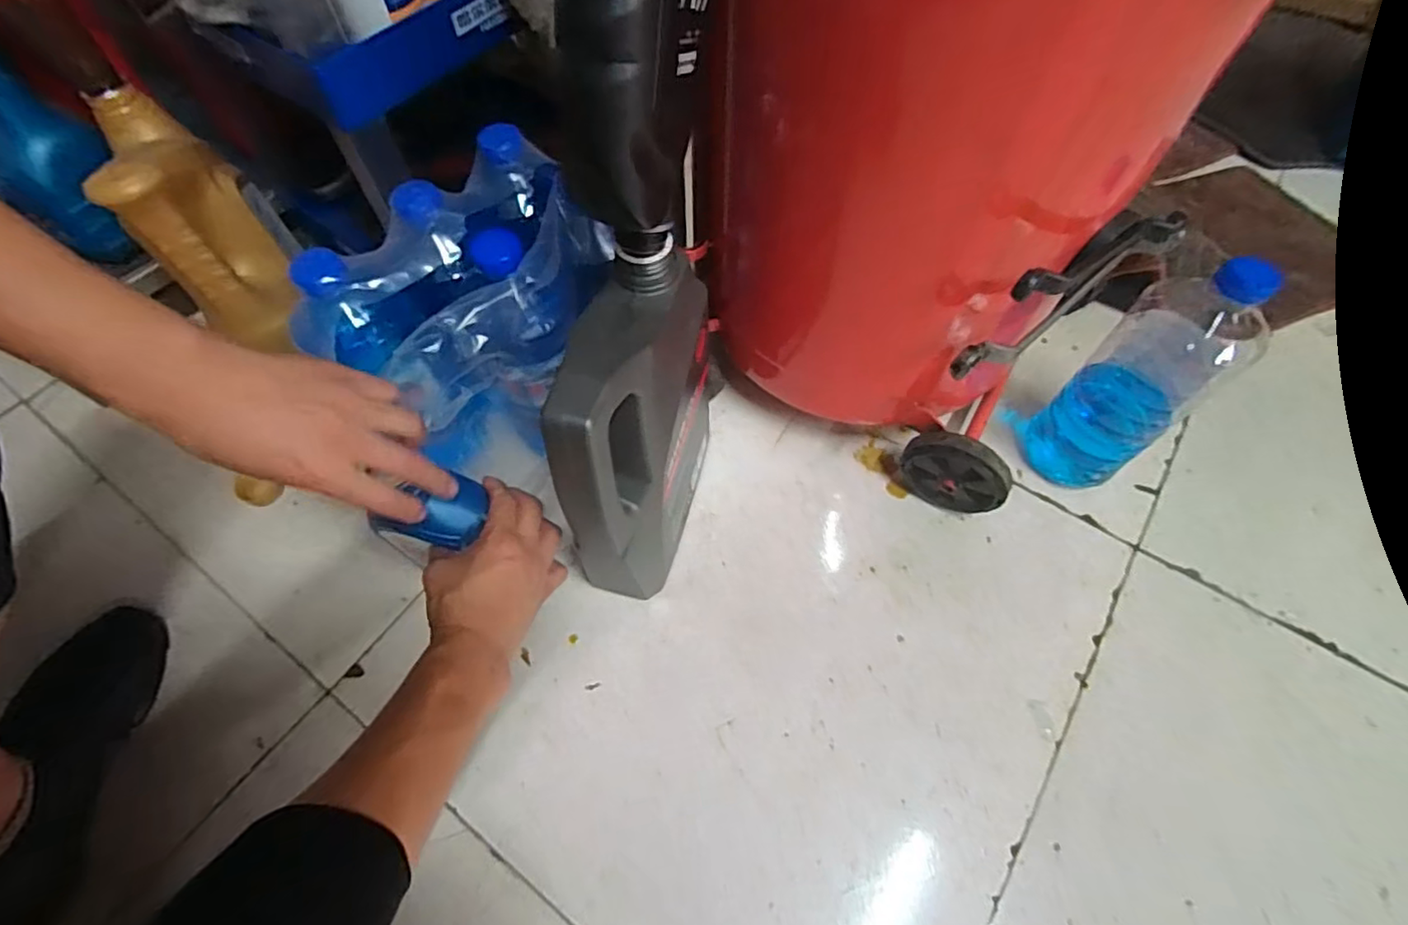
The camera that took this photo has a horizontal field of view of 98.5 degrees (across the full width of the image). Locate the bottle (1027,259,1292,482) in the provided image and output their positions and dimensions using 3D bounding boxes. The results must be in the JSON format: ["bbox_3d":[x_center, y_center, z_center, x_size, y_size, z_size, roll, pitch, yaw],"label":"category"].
[{"bbox_3d":[0.436,-0.082,0.607,0.099,0.278,0.098,-40,68,-18],"label":"bottle"}]

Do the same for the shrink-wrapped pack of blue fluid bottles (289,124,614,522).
[{"bbox_3d":[-0.207,-0.124,0.611,0.177,0.262,0.247,26,63,11],"label":"shrink-wrapped pack of blue fluid bottles"}]

